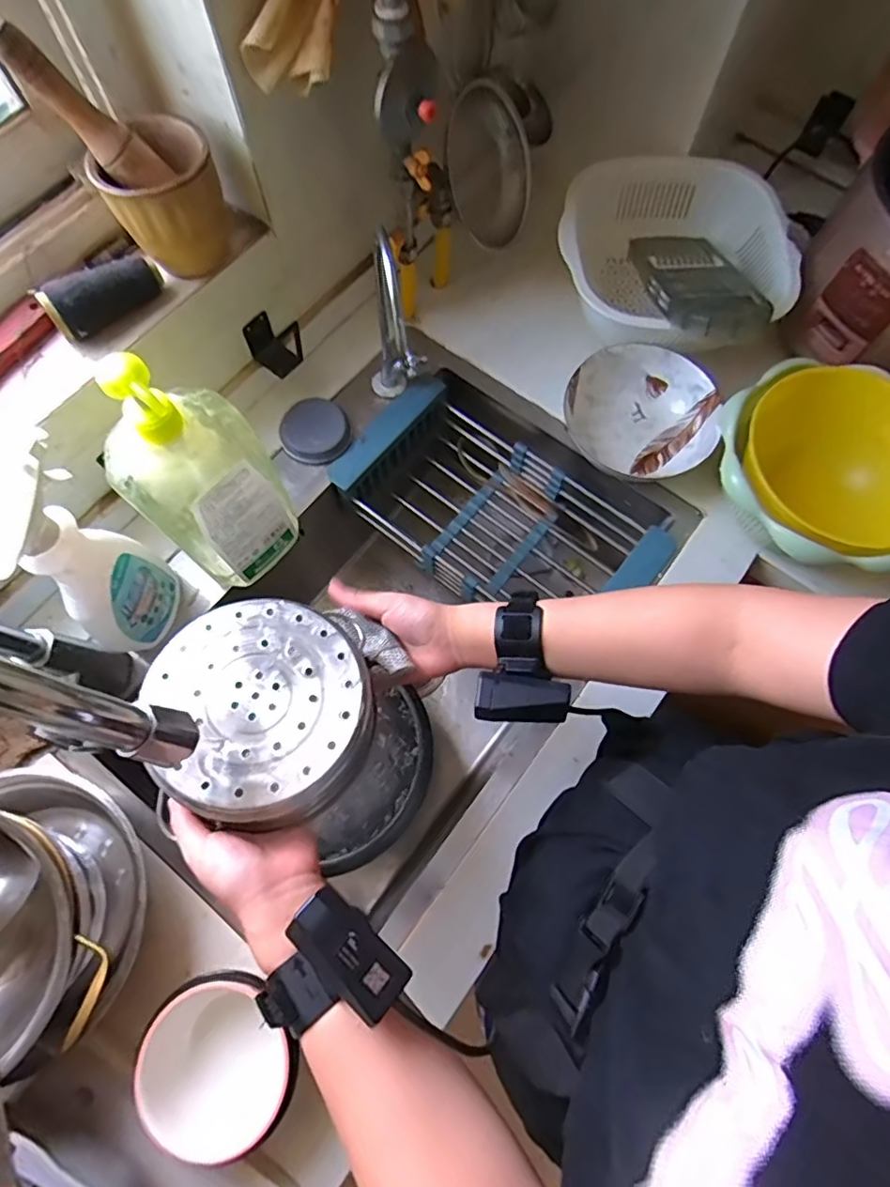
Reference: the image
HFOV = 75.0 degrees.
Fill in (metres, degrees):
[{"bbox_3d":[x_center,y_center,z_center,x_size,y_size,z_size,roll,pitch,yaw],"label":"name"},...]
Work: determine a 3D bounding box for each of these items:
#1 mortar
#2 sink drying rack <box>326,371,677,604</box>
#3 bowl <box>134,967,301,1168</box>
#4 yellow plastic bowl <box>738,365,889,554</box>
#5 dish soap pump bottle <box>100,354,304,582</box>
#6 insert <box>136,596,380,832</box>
[{"bbox_3d":[-0.251,-0.355,0.532,0.095,0.095,0.093,-28,74,-10],"label":"mortar"},{"bbox_3d":[0.063,-0.089,0.726,0.375,0.105,0.192,35,74,10],"label":"sink drying rack"},{"bbox_3d":[-0.184,0.375,0.466,0.100,0.055,0.121,-26,74,-9],"label":"bowl"},{"bbox_3d":[0.413,-0.129,0.639,0.221,0.101,0.201,0,72,-1],"label":"yellow plastic bowl"},{"bbox_3d":[-0.217,-0.102,0.514,0.078,0.266,0.110,40,75,11],"label":"dish soap pump bottle"},{"bbox_3d":[-0.133,0.080,0.422,0.157,0.047,0.150,0,72,-1],"label":"insert"}]

